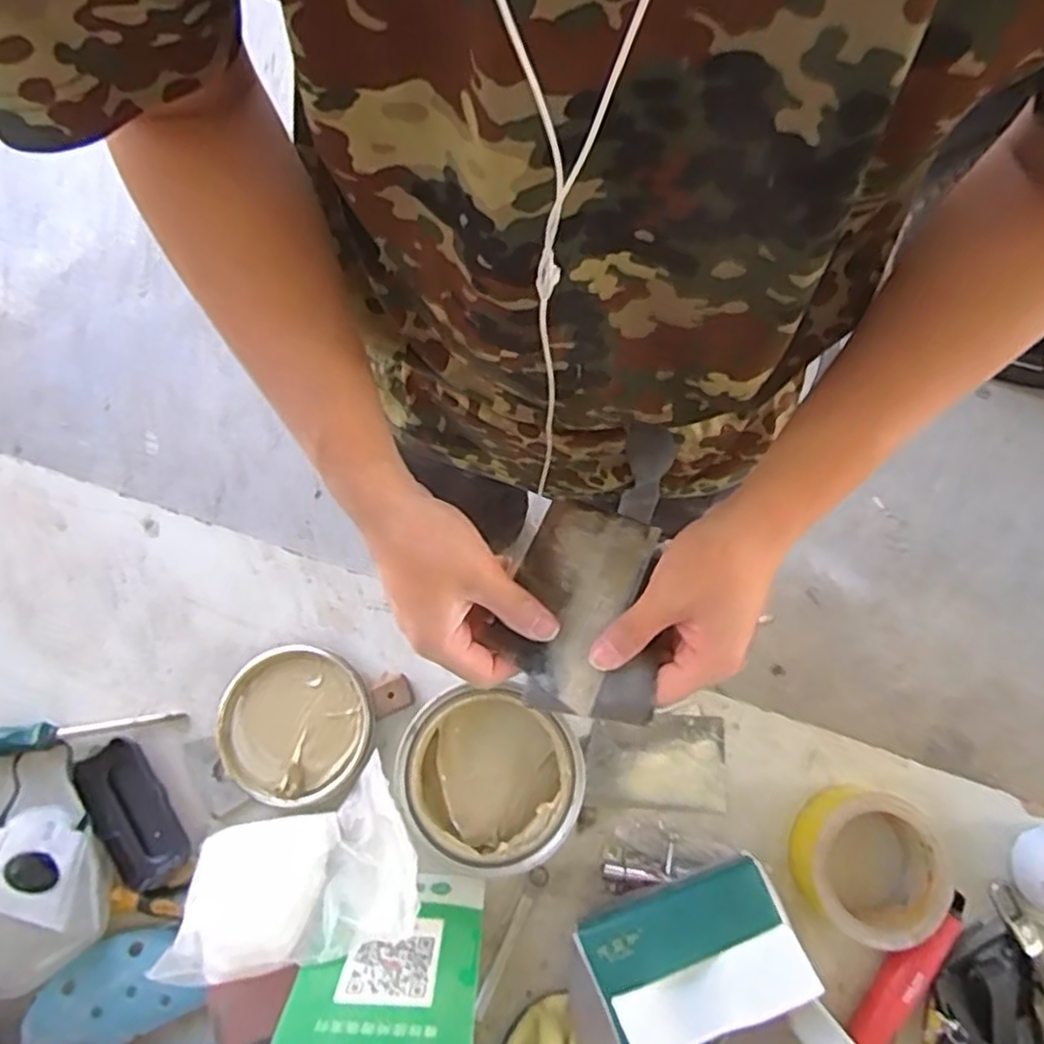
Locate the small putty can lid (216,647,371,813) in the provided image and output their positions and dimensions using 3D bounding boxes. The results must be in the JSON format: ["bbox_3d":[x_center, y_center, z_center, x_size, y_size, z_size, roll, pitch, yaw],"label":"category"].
[{"bbox_3d":[-0.183,0.163,0.575,0.118,0.020,0.115,0,77,0],"label":"small putty can lid"}]

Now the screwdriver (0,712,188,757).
[{"bbox_3d":[-0.375,0.171,0.568,0.196,0.021,0.027,-7,77,-2],"label":"screwdriver"}]

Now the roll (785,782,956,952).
[{"bbox_3d":[0.263,0.259,0.540,0.097,0.047,0.102,0,77,0],"label":"roll"}]

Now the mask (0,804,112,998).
[{"bbox_3d":[-0.370,0.275,0.507,0.104,0.091,0.114,0,77,0],"label":"mask"}]

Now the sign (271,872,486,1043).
[{"bbox_3d":[-0.084,0.291,0.480,0.112,0.147,0.008,3,101,3],"label":"sign"}]

